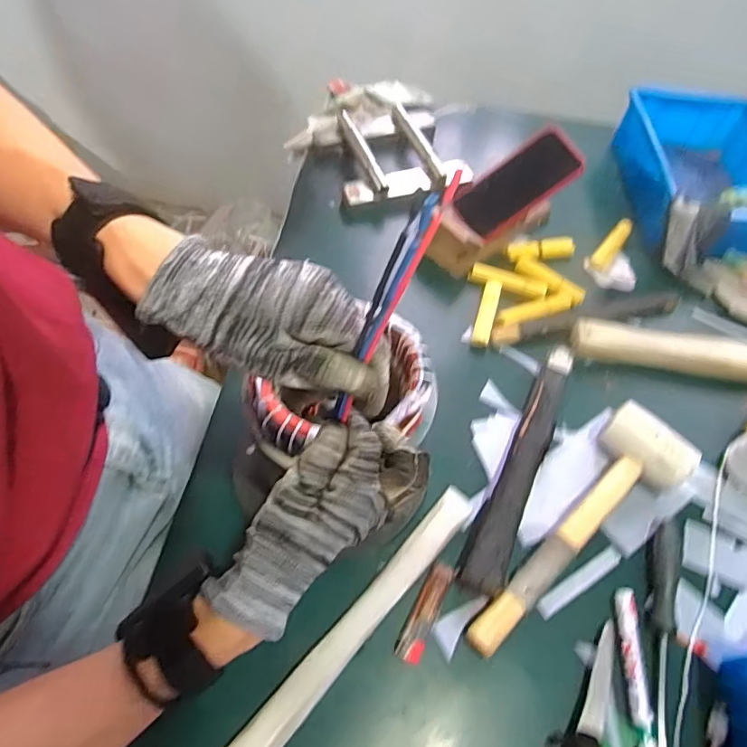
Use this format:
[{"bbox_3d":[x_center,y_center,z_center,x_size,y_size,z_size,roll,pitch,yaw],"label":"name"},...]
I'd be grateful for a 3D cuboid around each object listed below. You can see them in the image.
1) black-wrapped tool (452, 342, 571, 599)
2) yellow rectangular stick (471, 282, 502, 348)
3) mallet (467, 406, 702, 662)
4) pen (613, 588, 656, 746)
[{"bbox_3d":[0.155,0.089,0.540,0.038,0.032,0.287,25,59,11],"label":"black-wrapped tool"},{"bbox_3d":[0.141,-0.075,0.649,0.021,0.023,0.093,17,58,6],"label":"yellow rectangular stick"},{"bbox_3d":[0.190,0.138,0.499,0.294,0.050,0.099,-32,66,-22],"label":"mallet"},{"bbox_3d":[0.224,0.263,0.442,0.019,0.016,0.146,8,58,1],"label":"pen"}]

